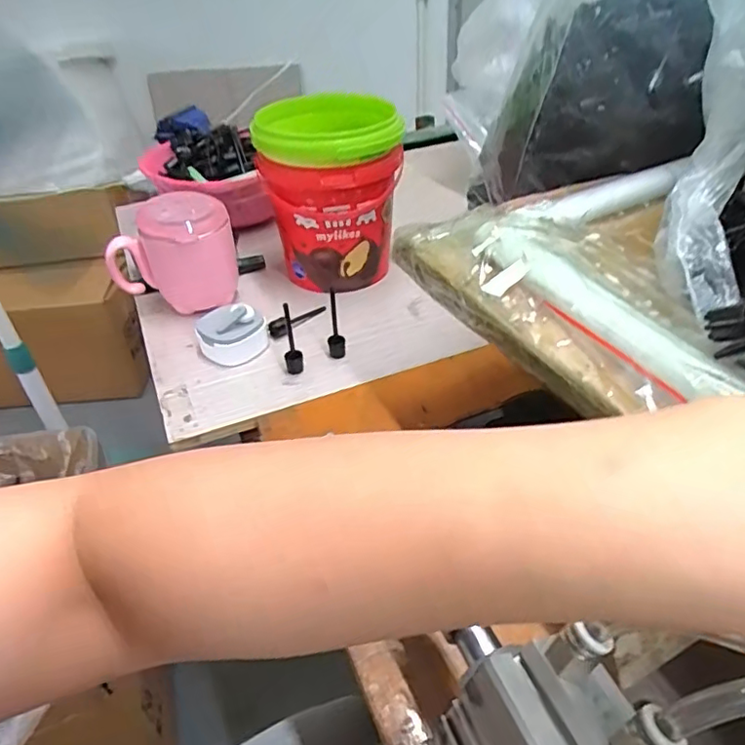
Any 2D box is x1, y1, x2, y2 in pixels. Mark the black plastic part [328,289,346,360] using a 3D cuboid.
[{"bbox_3d":[-0.030,-0.036,0.476,0.014,0.065,0.013,-8,39,-6],"label":"black plastic part"}]

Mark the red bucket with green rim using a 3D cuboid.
[{"bbox_3d":[-0.041,-0.175,0.572,0.119,0.157,0.146,-8,39,-6],"label":"red bucket with green rim"}]

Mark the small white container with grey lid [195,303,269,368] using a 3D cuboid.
[{"bbox_3d":[-0.120,-0.037,0.493,0.057,0.043,0.053,-15,40,-13],"label":"small white container with grey lid"}]

